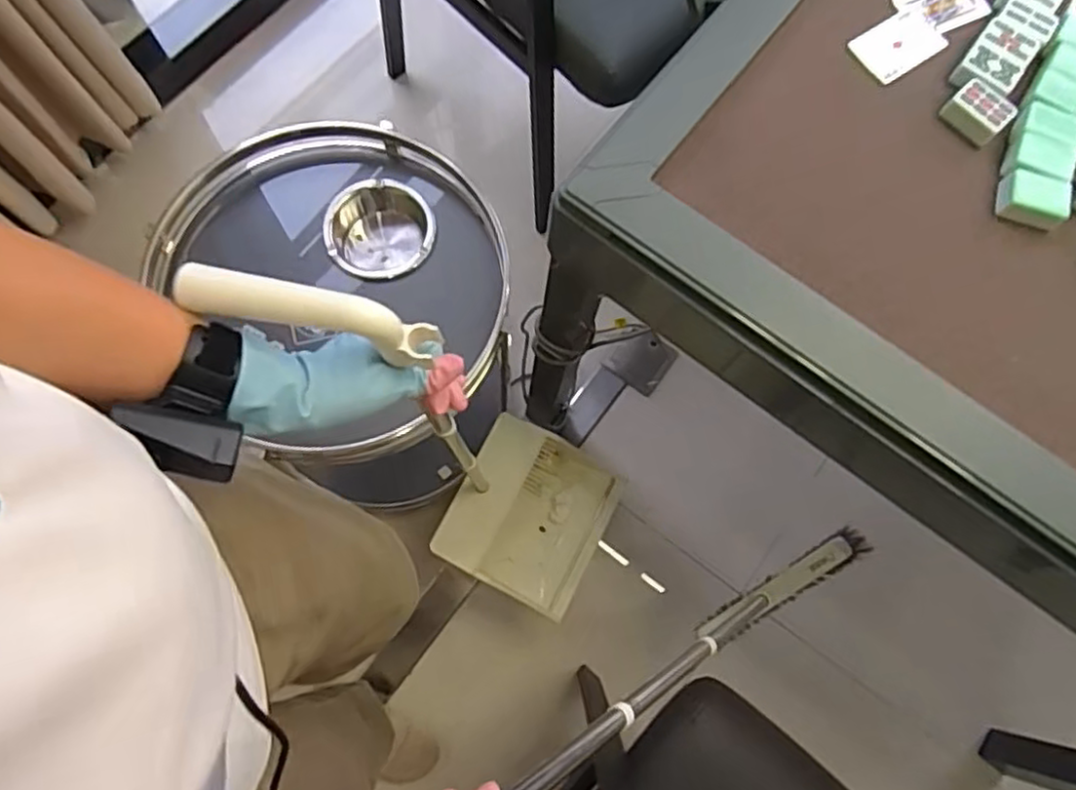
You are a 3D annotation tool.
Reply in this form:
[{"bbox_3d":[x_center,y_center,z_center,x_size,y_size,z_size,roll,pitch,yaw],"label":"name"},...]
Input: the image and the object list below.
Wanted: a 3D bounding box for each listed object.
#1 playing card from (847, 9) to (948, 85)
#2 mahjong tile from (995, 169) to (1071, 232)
[{"bbox_3d":[0.375,-0.363,0.711,0.100,0.004,0.059,-34,83,-13],"label":"playing card"},{"bbox_3d":[0.470,-0.185,0.649,0.057,0.020,0.043,16,73,3],"label":"mahjong tile"}]

